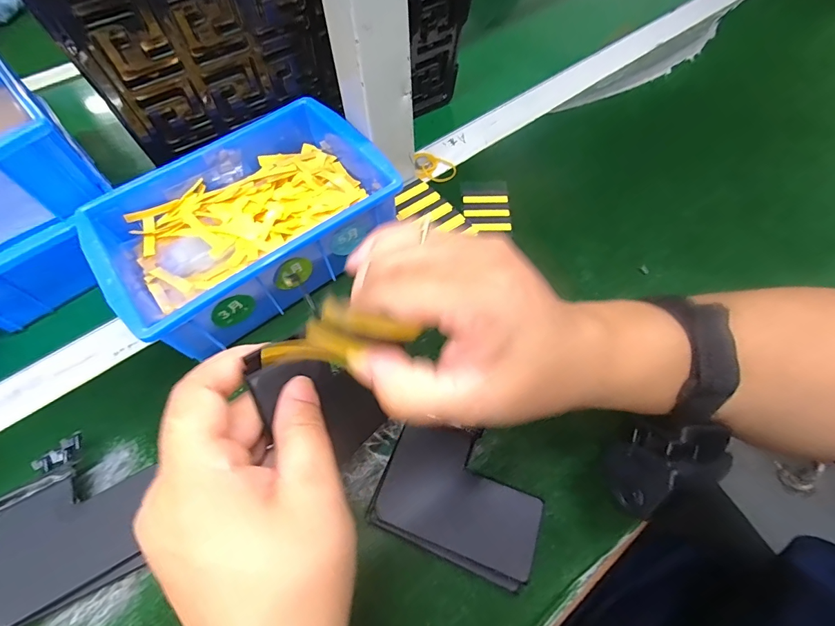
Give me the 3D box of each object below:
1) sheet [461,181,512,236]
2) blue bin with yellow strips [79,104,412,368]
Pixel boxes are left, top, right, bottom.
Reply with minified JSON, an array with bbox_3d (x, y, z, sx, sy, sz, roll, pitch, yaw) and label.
[{"bbox_3d":[0.061,-0.096,0.347,0.041,0.004,0.061,-1,59,3],"label":"sheet"},{"bbox_3d":[-0.125,-0.069,0.299,0.200,0.061,0.148,-33,63,-16],"label":"blue bin with yellow strips"}]

